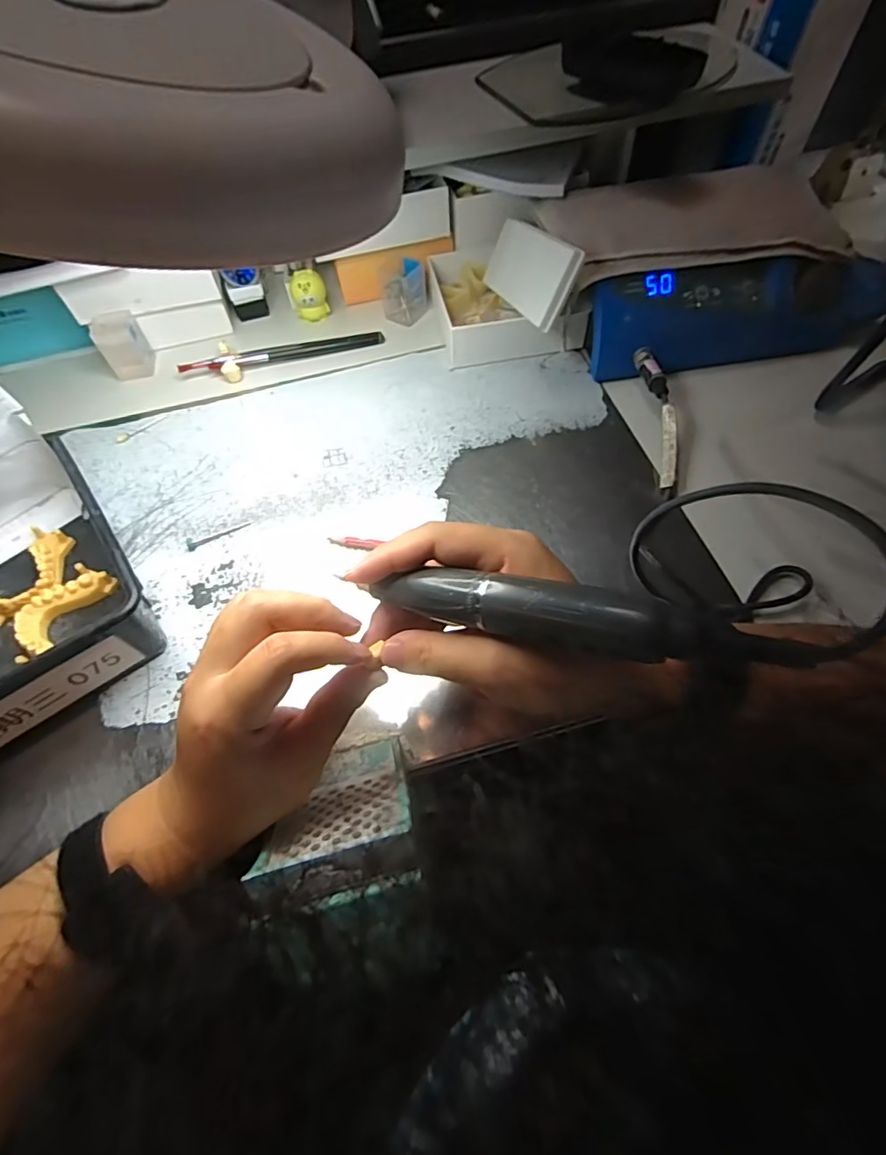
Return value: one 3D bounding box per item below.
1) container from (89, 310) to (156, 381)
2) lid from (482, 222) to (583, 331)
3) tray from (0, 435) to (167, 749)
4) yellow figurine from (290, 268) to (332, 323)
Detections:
[{"bbox_3d":[-0.300,-0.217,0.504,0.039,0.046,0.039,-20,61,-8],"label":"container"},{"bbox_3d":[0.072,-0.263,0.459,0.009,0.060,0.139,4,39,-26],"label":"lid"},{"bbox_3d":[-0.284,0.019,0.350,0.160,0.068,0.165,-32,63,-15],"label":"tray"},{"bbox_3d":[-0.131,-0.277,0.532,0.032,0.045,0.025,-15,60,-5],"label":"yellow figurine"}]

